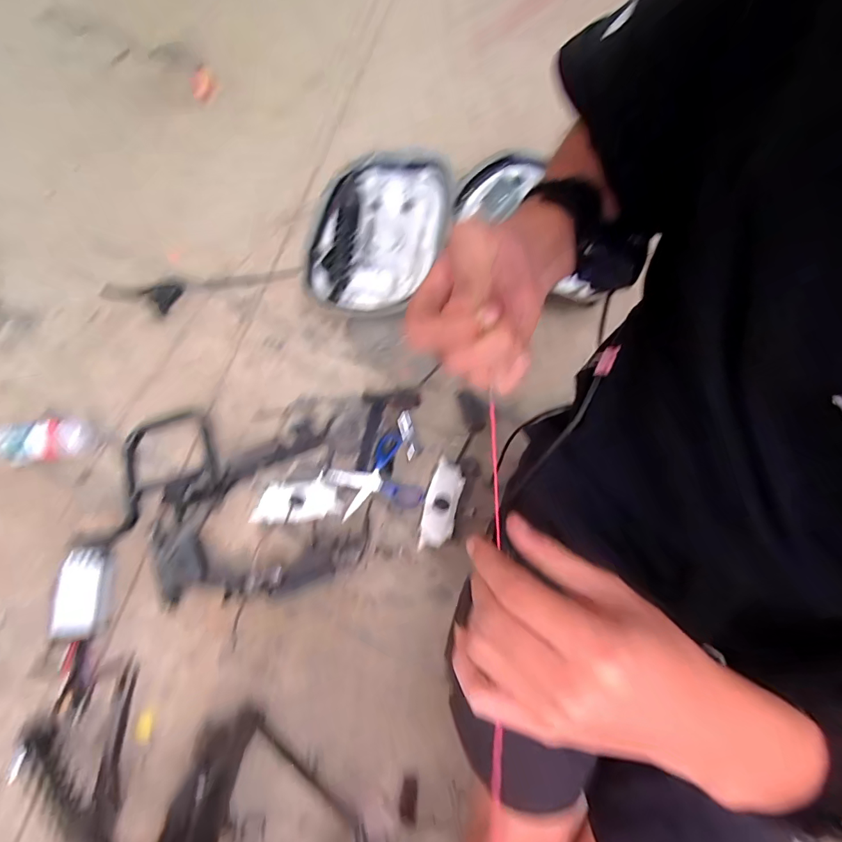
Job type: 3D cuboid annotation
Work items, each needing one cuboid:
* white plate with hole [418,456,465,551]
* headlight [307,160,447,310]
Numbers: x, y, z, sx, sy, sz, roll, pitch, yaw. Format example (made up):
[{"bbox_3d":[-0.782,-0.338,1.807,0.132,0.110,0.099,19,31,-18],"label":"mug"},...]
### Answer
[{"bbox_3d":[0.036,0.140,0.752,0.051,0.023,0.146,15,76,4],"label":"white plate with hole"},{"bbox_3d":[-0.086,-0.355,0.863,0.253,0.086,0.340,12,75,3],"label":"headlight"}]

